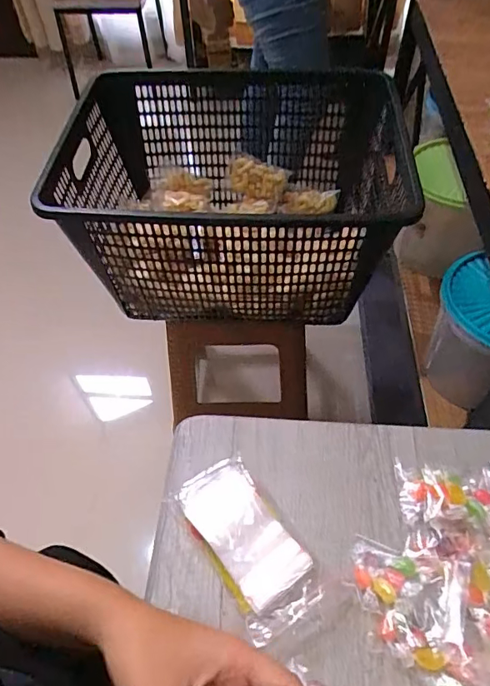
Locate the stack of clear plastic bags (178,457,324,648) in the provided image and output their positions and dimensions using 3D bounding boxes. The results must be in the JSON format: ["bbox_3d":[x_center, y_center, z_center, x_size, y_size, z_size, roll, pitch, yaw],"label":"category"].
[{"bbox_3d":[0.002,0.175,0.432,0.071,0.036,0.146,-28,57,-17],"label":"stack of clear plastic bags"}]

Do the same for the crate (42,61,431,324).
[{"bbox_3d":[-0.016,-0.268,0.909,0.579,0.275,0.439,1,54,3],"label":"crate"}]

